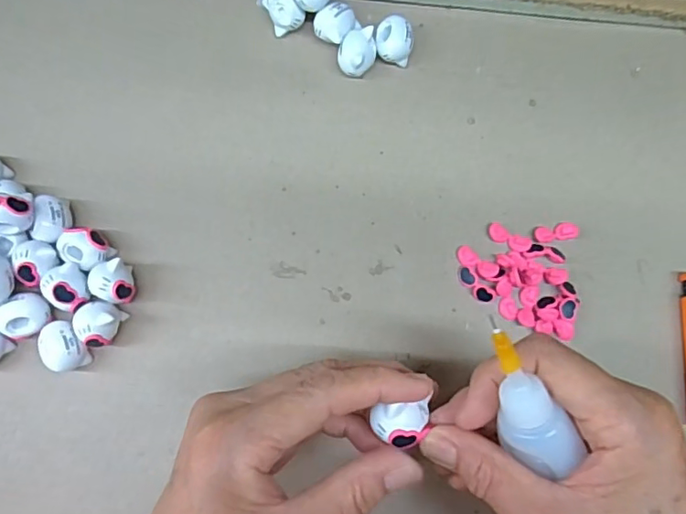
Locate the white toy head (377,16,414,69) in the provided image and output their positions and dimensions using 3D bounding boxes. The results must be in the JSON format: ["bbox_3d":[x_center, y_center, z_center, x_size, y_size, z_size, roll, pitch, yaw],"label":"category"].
[{"bbox_3d":[0.030,-0.126,0.319,0.021,0.018,0.023,-1,80,-1],"label":"white toy head"}]

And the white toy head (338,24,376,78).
[{"bbox_3d":[0.008,-0.118,0.317,0.021,0.020,0.024,4,80,0],"label":"white toy head"}]

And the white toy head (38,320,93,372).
[{"bbox_3d":[-0.143,0.046,0.282,0.022,0.021,0.025,4,80,0],"label":"white toy head"}]

